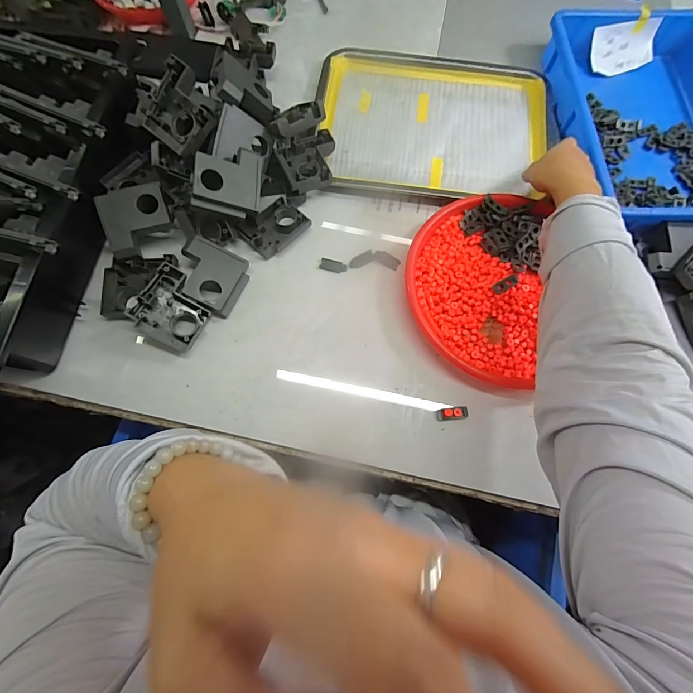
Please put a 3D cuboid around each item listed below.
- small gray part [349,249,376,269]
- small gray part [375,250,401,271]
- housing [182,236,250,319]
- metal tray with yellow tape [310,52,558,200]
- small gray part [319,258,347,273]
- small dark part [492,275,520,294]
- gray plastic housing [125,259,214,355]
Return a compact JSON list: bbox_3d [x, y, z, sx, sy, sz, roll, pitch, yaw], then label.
[{"bbox_3d":[0.020,-0.114,0.449,0.035,0.004,0.016,-29,76,-9],"label":"small gray part"},{"bbox_3d":[0.053,-0.114,0.449,0.034,0.004,0.017,32,76,8],"label":"small gray part"},{"bbox_3d":[-0.164,-0.085,0.417,0.075,0.023,0.074,26,78,-12],"label":"housing"},{"bbox_3d":[0.132,-0.340,0.508,0.340,0.020,0.281,6,74,1],"label":"metal tray with yellow tape"},{"bbox_3d":[-0.017,-0.106,0.451,0.036,0.004,0.015,14,74,3],"label":"small gray part"},{"bbox_3d":[0.199,-0.078,0.424,0.038,0.006,0.013,-26,76,-8],"label":"small dark part"},{"bbox_3d":[-0.204,-0.044,0.404,0.075,0.025,0.085,26,78,-8],"label":"gray plastic housing"}]

